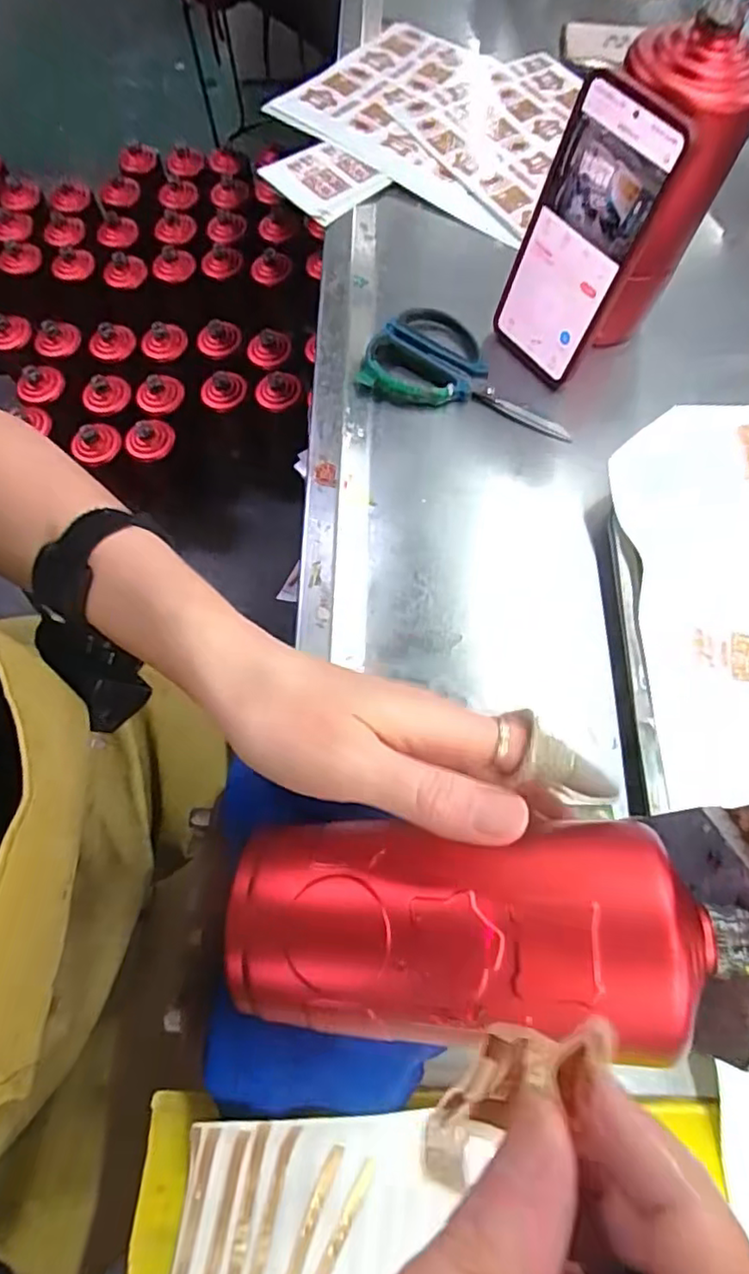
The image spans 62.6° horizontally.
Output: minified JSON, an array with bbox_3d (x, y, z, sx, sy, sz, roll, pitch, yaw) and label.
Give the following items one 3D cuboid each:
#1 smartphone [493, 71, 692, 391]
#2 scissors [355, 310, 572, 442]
[{"bbox_3d":[0.132,-0.261,0.414,0.012,0.164,0.082,-29,70,-27],"label":"smartphone"},{"bbox_3d":[0.074,-0.203,0.468,0.159,0.010,0.083,18,69,9],"label":"scissors"}]

